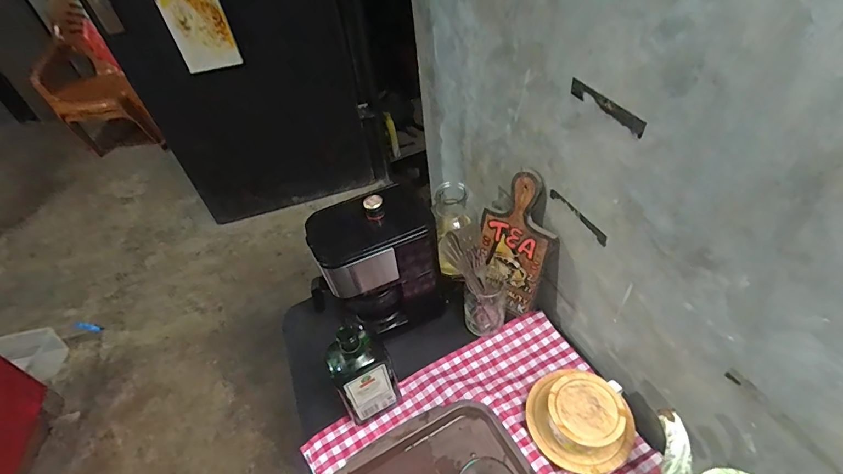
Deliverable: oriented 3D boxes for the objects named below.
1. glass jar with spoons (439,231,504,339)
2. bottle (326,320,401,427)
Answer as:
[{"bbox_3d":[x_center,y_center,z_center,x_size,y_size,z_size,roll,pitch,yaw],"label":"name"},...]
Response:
[{"bbox_3d":[0.102,0.088,0.760,0.101,0.204,0.078,3,47,10],"label":"glass jar with spoons"},{"bbox_3d":[-0.088,0.213,0.661,0.096,0.220,0.072,-18,47,-10],"label":"bottle"}]

